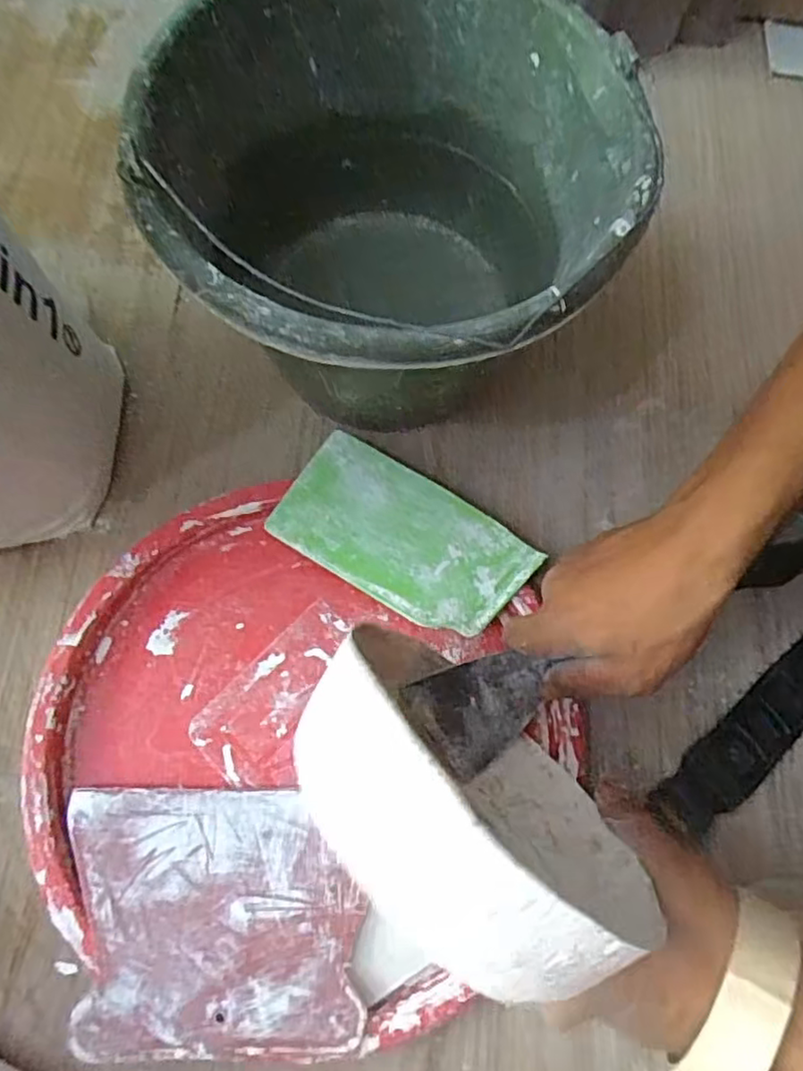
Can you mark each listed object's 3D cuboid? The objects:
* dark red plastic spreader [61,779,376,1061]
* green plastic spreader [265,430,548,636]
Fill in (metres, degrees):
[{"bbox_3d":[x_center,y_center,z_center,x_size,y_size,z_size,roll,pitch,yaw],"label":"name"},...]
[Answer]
[{"bbox_3d":[-0.095,0.191,0.338,0.146,0.004,0.117,1,66,-3],"label":"dark red plastic spreader"},{"bbox_3d":[0.001,0.001,0.400,0.147,0.004,0.079,32,77,8],"label":"green plastic spreader"}]

